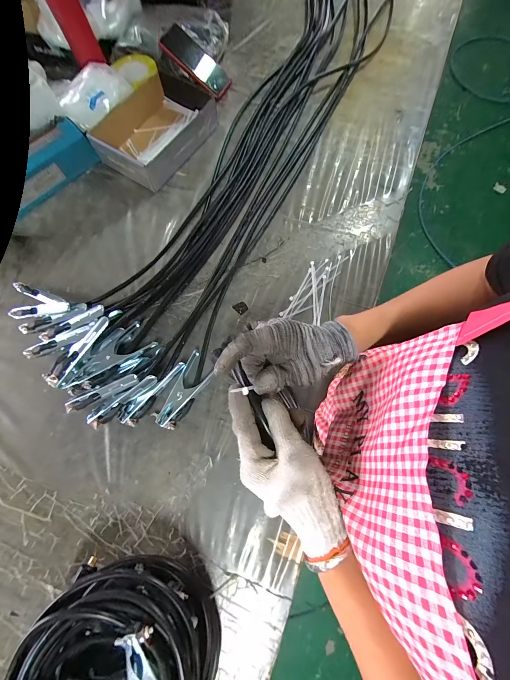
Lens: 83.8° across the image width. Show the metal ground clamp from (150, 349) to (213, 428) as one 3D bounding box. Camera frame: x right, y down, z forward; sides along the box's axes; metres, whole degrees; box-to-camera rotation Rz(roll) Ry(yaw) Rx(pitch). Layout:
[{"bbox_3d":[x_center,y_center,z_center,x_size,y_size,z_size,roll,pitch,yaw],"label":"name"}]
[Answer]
[{"bbox_3d":[-0.118,0.086,0.484,0.052,0.023,0.131,29,76,10],"label":"metal ground clamp"}]

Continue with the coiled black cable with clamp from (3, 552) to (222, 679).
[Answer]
[{"bbox_3d":[-0.152,0.385,0.340,0.198,0.119,0.184,19,74,7],"label":"coiled black cable with clamp"}]

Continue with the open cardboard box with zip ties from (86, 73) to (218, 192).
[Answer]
[{"bbox_3d":[-0.231,-0.481,0.646,0.183,0.069,0.248,29,76,10],"label":"open cardboard box with zip ties"}]

